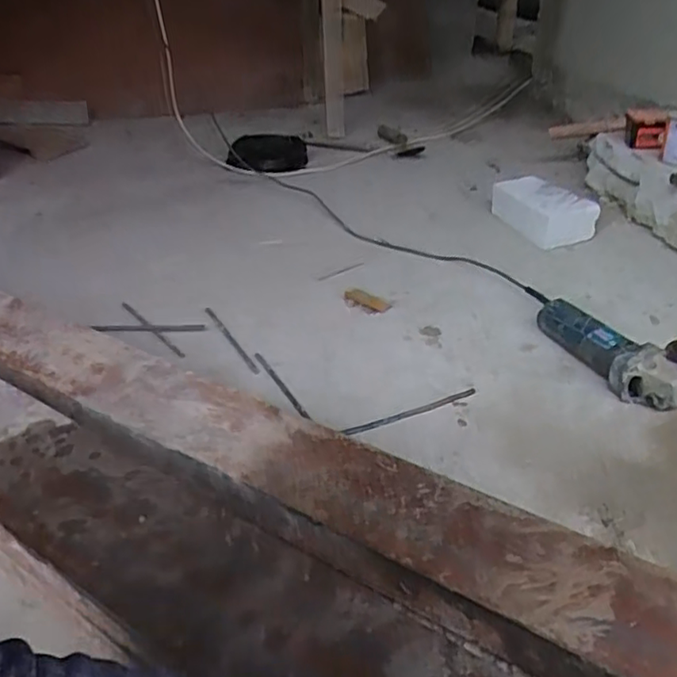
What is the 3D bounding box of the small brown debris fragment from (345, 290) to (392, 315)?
[{"bbox_3d":[0.042,-0.068,1.117,0.108,0.021,0.031,25,43,35],"label":"small brown debris fragment"}]

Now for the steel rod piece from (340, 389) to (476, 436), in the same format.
[{"bbox_3d":[0.103,0.104,0.869,0.204,0.011,0.017,-15,35,-17],"label":"steel rod piece"}]

